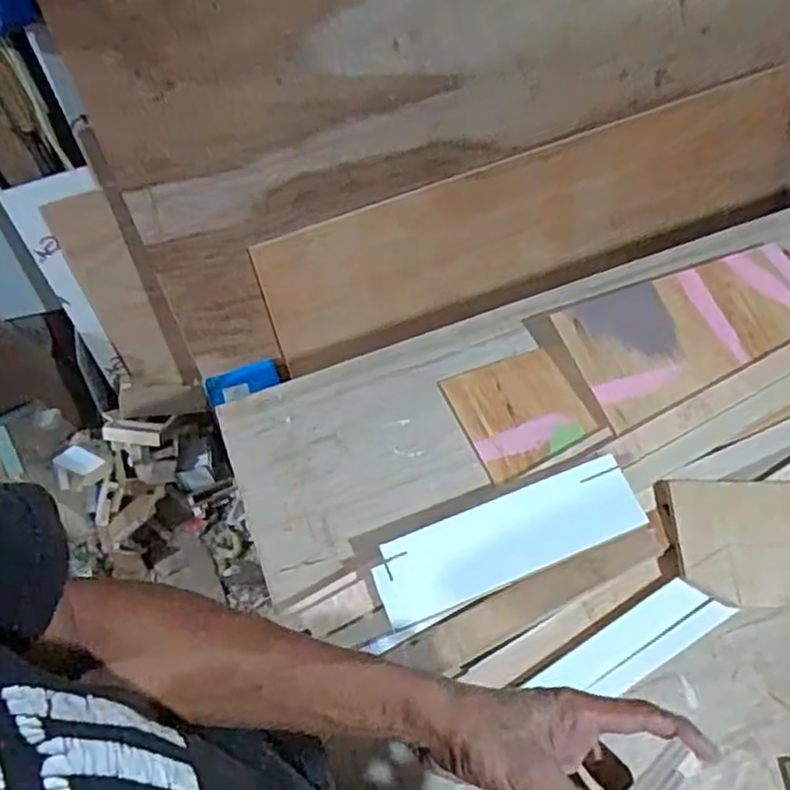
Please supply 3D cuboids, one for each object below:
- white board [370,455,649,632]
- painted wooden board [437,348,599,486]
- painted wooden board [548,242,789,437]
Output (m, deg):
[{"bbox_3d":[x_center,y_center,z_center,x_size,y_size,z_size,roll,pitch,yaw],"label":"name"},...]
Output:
[{"bbox_3d":[0.114,0.145,0.697,0.274,0.010,0.081,-20,70,-9],"label":"white board"},{"bbox_3d":[0.144,0.018,0.817,0.131,0.012,0.144,-26,57,-2],"label":"painted wooden board"},{"bbox_3d":[0.368,-0.096,0.852,0.345,0.025,0.167,-26,62,-12],"label":"painted wooden board"}]

